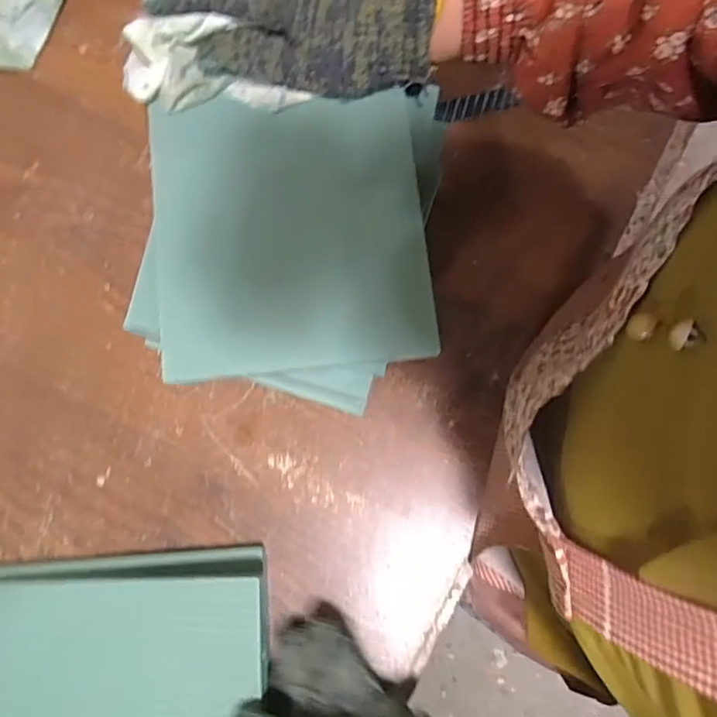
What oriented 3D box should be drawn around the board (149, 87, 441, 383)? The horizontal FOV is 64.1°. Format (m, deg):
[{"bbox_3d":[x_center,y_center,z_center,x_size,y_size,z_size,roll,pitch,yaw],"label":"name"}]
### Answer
[{"bbox_3d":[-0.036,-0.070,0.308,0.143,0.009,0.152,-6,80,-2],"label":"board"}]

